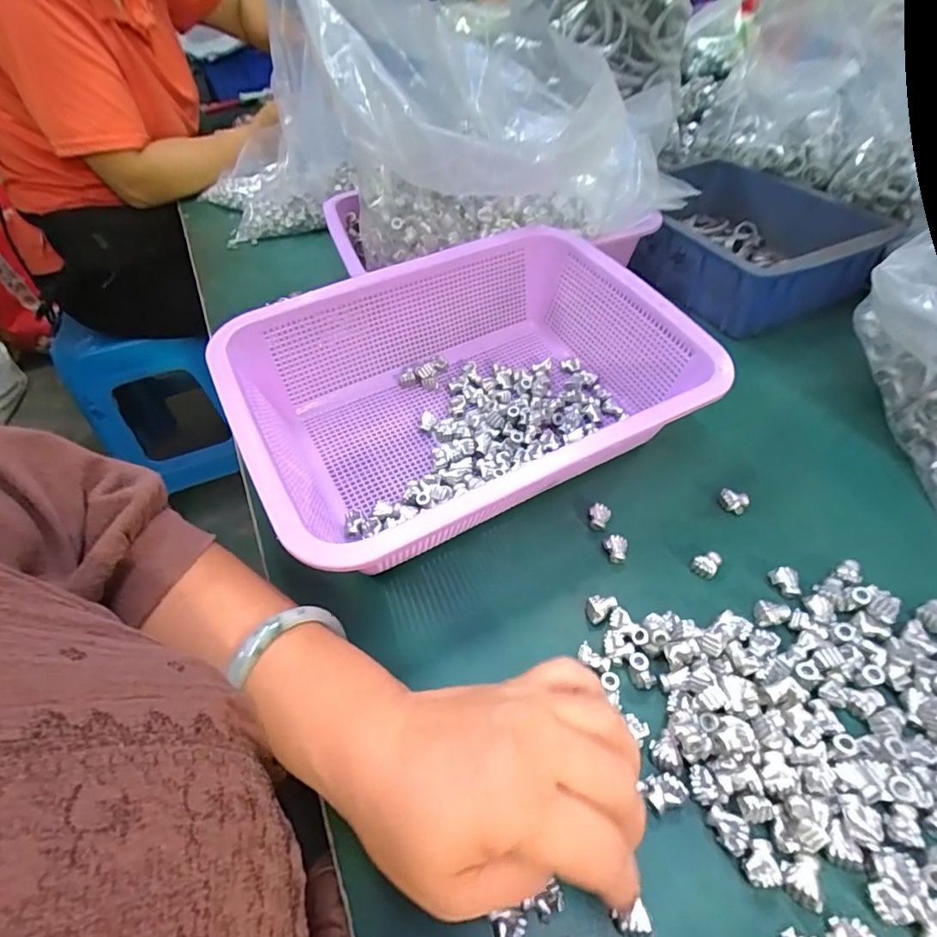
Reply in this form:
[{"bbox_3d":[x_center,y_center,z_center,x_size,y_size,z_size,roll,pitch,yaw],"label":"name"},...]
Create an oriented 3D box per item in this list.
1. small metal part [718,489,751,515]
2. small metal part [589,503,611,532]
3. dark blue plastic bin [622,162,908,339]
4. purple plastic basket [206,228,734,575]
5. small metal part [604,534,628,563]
[{"bbox_3d":[0.181,0.022,0.347,0.019,0.012,0.013,15,52,16],"label":"small metal part"},{"bbox_3d":[0.088,0.033,0.344,0.014,0.011,0.016,12,51,14],"label":"small metal part"},{"bbox_3d":[0.281,-0.247,0.546,0.187,0.071,0.246,-21,51,-15],"label":"dark blue plastic bin"},{"bbox_3d":[-0.001,-0.052,0.368,0.293,0.099,0.222,-25,52,-17],"label":"purple plastic basket"},{"bbox_3d":[0.094,0.053,0.327,0.014,0.015,0.014,10,50,12],"label":"small metal part"}]

